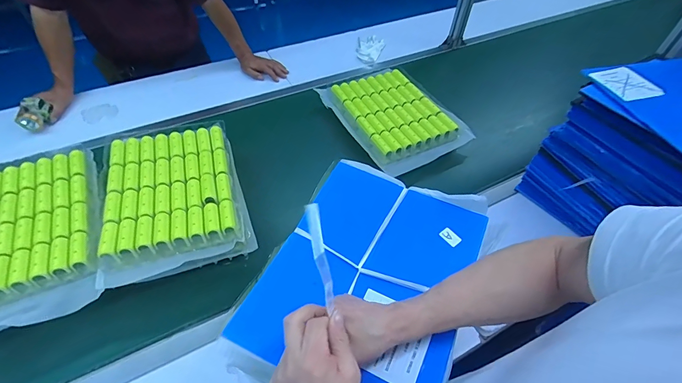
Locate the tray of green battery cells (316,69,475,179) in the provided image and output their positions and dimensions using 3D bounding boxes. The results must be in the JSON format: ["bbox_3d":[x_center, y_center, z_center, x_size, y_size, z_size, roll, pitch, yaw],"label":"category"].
[{"bbox_3d":[0.155,-0.237,1.060,0.314,0.065,0.365,-24,55,-18],"label":"tray of green battery cells"}]

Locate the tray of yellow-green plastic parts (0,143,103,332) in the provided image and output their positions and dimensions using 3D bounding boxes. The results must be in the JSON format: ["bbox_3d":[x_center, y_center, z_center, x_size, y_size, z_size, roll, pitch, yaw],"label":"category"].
[{"bbox_3d":[-0.658,0.077,0.723,0.291,0.050,0.433,-19,53,-15],"label":"tray of yellow-green plastic parts"}]

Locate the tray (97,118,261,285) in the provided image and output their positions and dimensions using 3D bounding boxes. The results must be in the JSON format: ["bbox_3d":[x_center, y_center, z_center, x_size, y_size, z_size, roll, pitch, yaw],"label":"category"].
[{"bbox_3d":[-0.376,0.004,0.812,0.287,0.090,0.385,-17,53,-13],"label":"tray"}]

